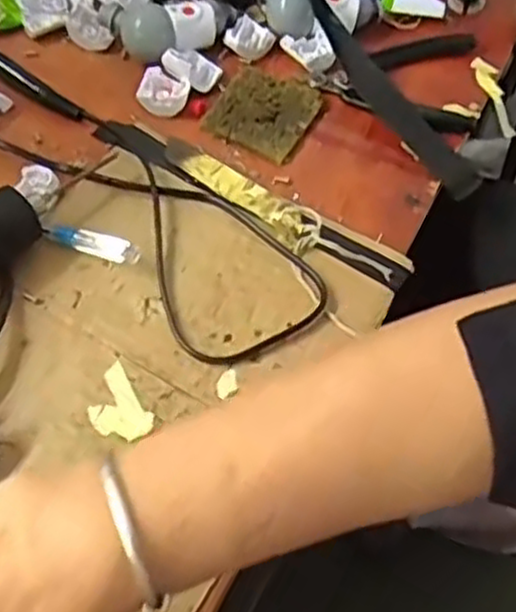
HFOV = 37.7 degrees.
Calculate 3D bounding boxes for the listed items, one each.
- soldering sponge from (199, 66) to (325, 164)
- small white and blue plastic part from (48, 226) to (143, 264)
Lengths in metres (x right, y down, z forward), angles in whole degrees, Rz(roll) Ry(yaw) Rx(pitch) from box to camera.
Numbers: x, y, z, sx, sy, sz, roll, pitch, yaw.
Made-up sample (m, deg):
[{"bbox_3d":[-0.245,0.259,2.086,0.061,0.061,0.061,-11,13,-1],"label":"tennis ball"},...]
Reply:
[{"bbox_3d":[0.004,-0.123,0.478,0.059,0.006,0.066,23,59,13],"label":"soldering sponge"},{"bbox_3d":[-0.089,-0.033,0.407,0.054,0.012,0.011,19,59,11],"label":"small white and blue plastic part"}]

